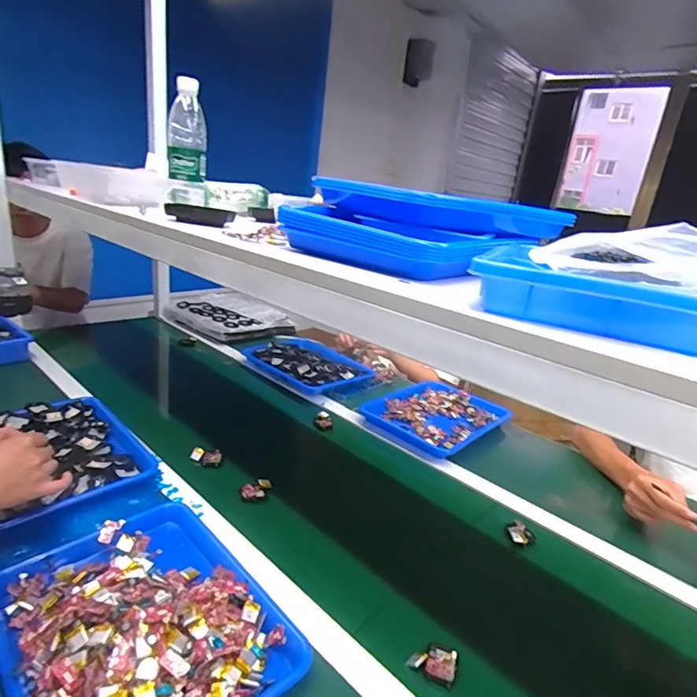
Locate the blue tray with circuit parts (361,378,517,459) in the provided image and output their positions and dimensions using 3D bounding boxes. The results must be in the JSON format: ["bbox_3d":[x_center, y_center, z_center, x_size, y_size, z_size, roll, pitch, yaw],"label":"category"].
[{"bbox_3d":[0.214,0.161,1.105,0.246,0.041,0.311,24,26,39],"label":"blue tray with circuit parts"}]

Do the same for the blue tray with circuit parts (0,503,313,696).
[{"bbox_3d":[-0.223,0.300,0.504,0.247,0.043,0.318,-12,27,-43],"label":"blue tray with circuit parts"}]

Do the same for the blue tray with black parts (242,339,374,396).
[{"bbox_3d":[-0.109,0.045,1.312,0.335,0.064,0.261,24,26,40],"label":"blue tray with black parts"}]

